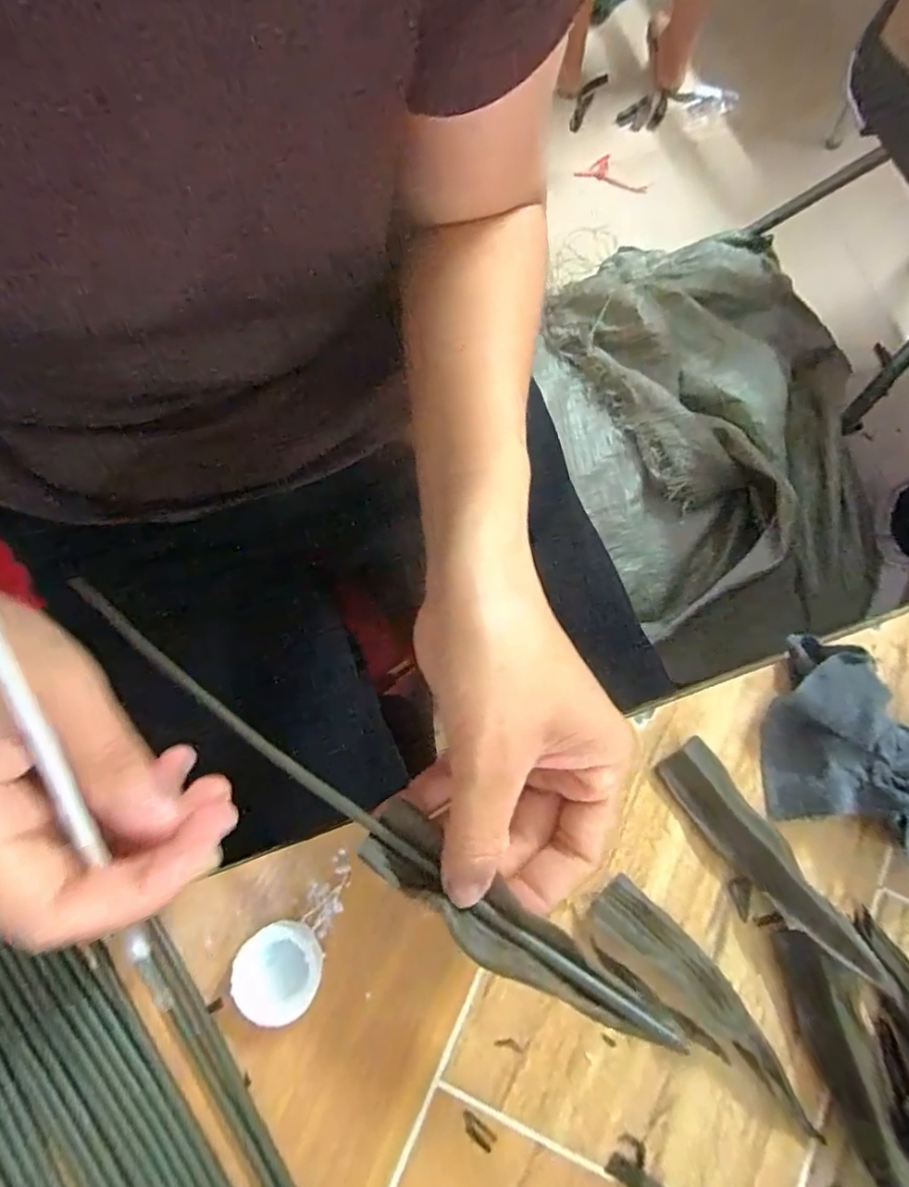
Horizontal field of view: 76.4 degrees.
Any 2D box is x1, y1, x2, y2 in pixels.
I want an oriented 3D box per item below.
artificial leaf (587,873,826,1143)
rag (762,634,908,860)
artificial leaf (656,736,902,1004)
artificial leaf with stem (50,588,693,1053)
[{"bbox_3d":[0.099,0.159,0.228,0.104,0.011,0.027,41,81,7],"label":"artificial leaf"},{"bbox_3d":[0.207,0.075,0.238,0.142,0.036,0.088,15,79,2],"label":"rag"},{"bbox_3d":[0.126,0.107,0.233,0.024,0.014,0.103,-36,69,-7],"label":"artificial leaf"},{"bbox_3d":[-0.052,0.067,0.209,0.269,0.011,0.021,32,80,17],"label":"artificial leaf with stem"}]

